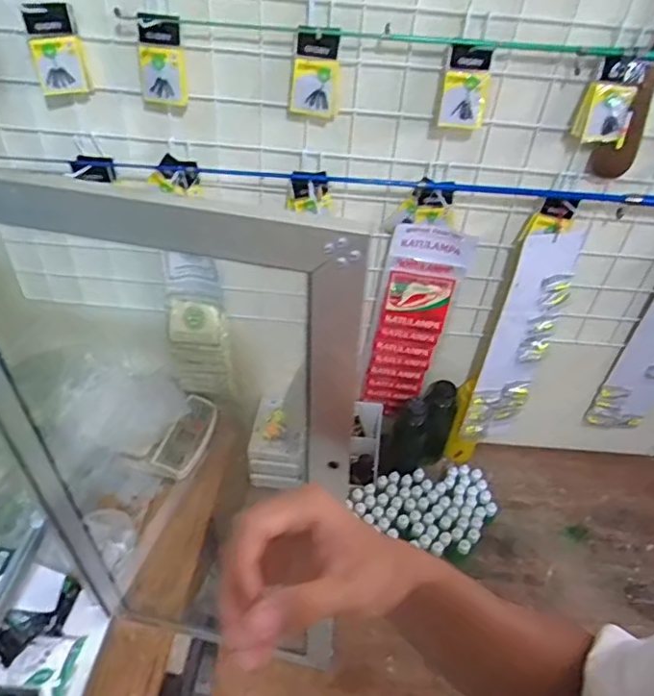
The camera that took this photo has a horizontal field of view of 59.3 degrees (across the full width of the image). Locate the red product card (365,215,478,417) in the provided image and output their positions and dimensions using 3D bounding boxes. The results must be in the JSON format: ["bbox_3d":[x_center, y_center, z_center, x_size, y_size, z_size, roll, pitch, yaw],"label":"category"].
[{"bbox_3d":[0.136,-0.029,0.924,0.109,0.385,0.022,9,42,1],"label":"red product card"}]

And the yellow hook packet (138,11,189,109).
[{"bbox_3d":[-0.194,-0.336,0.675,0.049,0.099,0.019,7,43,1],"label":"yellow hook packet"}]

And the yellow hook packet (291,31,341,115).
[{"bbox_3d":[-0.013,-0.319,0.675,0.053,0.088,0.023,0,43,-6],"label":"yellow hook packet"}]

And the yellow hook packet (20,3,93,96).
[{"bbox_3d":[-0.309,-0.341,0.659,0.054,0.092,0.024,-17,47,-22],"label":"yellow hook packet"}]

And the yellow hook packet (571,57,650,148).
[{"bbox_3d":[0.331,-0.290,0.674,0.061,0.116,0.022,27,68,24],"label":"yellow hook packet"}]

